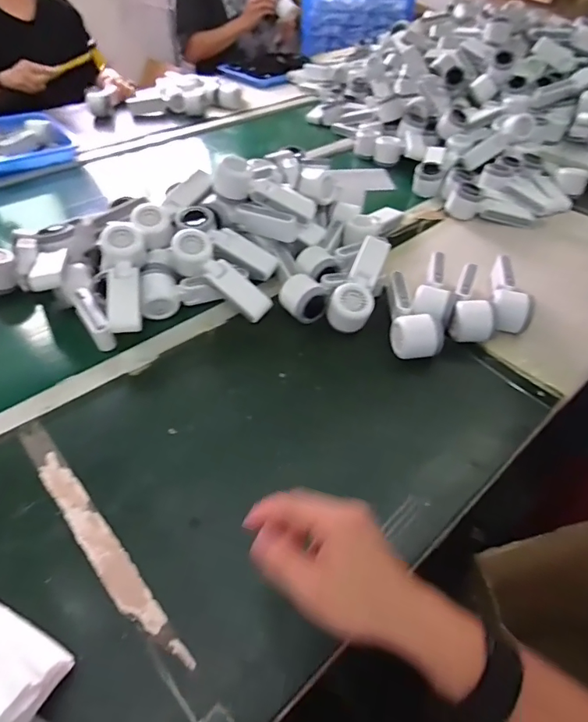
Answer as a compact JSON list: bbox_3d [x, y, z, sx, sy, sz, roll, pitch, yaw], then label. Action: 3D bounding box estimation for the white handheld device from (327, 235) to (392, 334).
[{"bbox_3d":[0.102,-0.121,0.670,0.057,0.049,0.160,18,66,14],"label":"white handheld device"}]

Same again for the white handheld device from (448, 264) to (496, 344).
[{"bbox_3d":[0.268,-0.095,0.679,0.058,0.051,0.153,13,48,10],"label":"white handheld device"}]

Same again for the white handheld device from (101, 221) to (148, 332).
[{"bbox_3d":[-0.240,-0.116,0.633,0.061,0.051,0.174,-6,66,-7],"label":"white handheld device"}]

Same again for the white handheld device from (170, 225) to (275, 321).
[{"bbox_3d":[-0.111,-0.122,0.674,0.170,0.054,0.054,40,52,-4],"label":"white handheld device"}]

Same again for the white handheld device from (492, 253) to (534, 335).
[{"bbox_3d":[0.331,-0.109,0.691,0.051,0.047,0.171,15,48,12],"label":"white handheld device"}]

